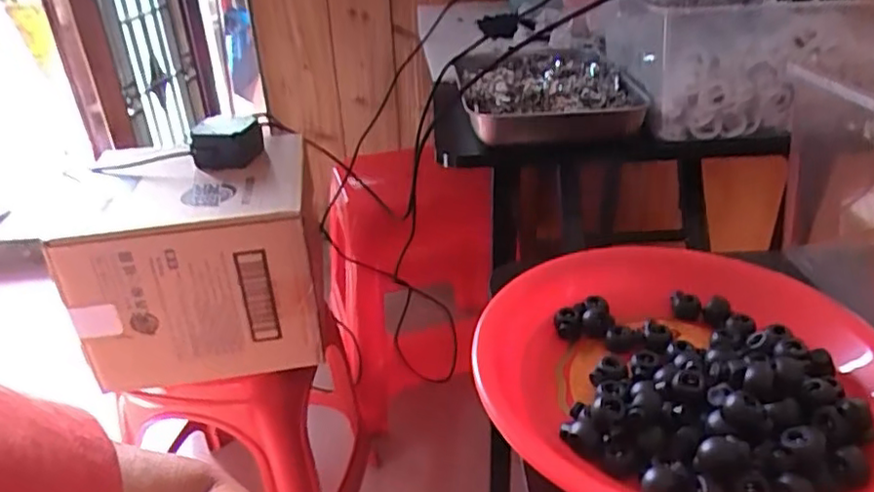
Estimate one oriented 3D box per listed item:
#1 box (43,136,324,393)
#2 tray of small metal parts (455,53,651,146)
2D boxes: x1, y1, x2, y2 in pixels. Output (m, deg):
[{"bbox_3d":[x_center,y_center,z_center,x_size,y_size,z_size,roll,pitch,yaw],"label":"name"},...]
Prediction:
[{"bbox_3d":[-0.303,0.010,0.873,0.276,0.219,0.249,-6,31,-6],"label":"box"},{"bbox_3d":[0.125,-0.179,0.764,0.196,0.044,0.212,-3,31,-2],"label":"tray of small metal parts"}]

